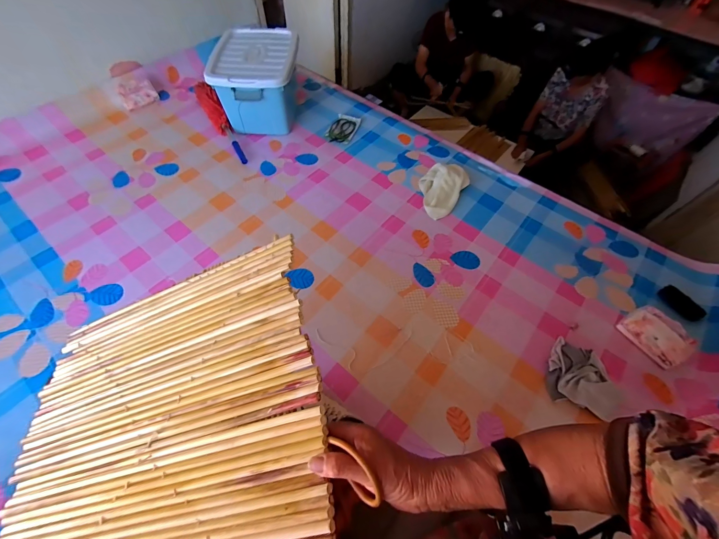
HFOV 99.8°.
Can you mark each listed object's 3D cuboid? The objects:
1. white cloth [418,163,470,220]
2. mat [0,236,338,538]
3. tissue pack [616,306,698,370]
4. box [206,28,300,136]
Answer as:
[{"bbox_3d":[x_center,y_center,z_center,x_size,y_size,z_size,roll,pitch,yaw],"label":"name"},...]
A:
[{"bbox_3d":[0.293,-0.300,1.101,0.158,0.054,0.227,32,64,14],"label":"white cloth"},{"bbox_3d":[-0.236,0.223,0.350,0.419,0.016,0.472,-21,58,8],"label":"mat"},{"bbox_3d":[0.788,0.177,0.804,0.090,0.064,0.142,-26,63,-20],"label":"tissue pack"},{"bbox_3d":[-0.396,-0.751,1.226,0.306,0.237,0.353,-3,61,-3],"label":"box"}]

